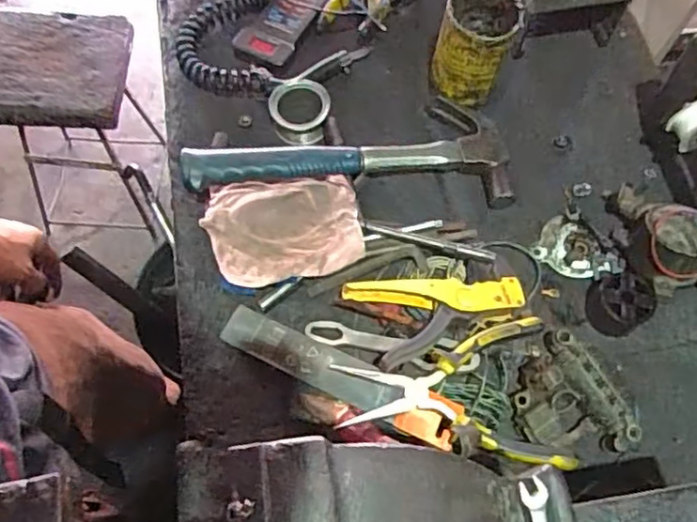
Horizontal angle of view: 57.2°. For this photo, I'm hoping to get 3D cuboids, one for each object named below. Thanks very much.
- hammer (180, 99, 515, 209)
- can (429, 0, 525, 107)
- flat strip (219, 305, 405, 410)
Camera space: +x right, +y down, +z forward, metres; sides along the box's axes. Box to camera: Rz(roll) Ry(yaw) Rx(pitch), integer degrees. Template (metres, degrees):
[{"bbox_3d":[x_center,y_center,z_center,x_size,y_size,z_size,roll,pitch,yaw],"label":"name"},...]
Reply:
[{"bbox_3d":[0.003,-0.123,0.648,0.322,0.039,0.123,-1,66,-4],"label":"hammer"},{"bbox_3d":[0.130,-0.227,0.674,0.078,0.096,0.080,19,66,5],"label":"can"},{"bbox_3d":[-0.035,0.086,0.562,0.174,0.009,0.036,21,67,24],"label":"flat strip"}]

